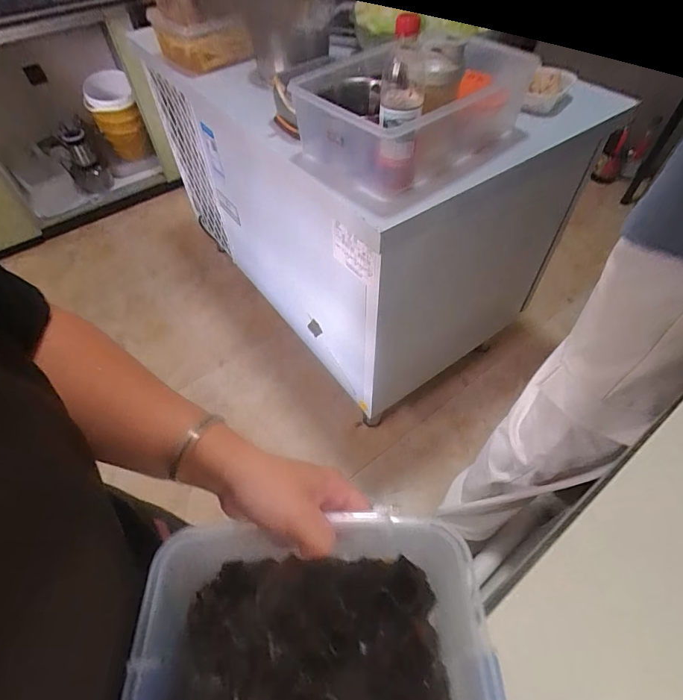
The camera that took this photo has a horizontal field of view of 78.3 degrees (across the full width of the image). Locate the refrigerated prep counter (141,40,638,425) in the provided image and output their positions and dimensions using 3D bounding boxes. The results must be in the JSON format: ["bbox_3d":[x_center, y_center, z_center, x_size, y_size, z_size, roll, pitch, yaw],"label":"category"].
[{"bbox_3d":[-0.032,-0.481,1.181,0.530,0.592,1.070,-29,56,-19],"label":"refrigerated prep counter"}]

